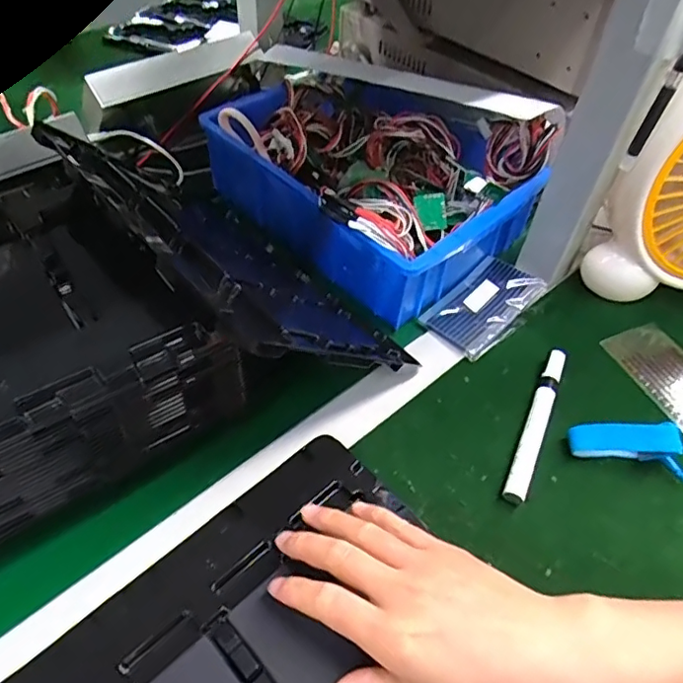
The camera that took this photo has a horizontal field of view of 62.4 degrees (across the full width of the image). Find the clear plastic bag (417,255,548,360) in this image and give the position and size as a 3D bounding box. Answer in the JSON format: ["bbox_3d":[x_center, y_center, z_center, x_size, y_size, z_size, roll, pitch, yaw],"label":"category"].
[{"bbox_3d":[0.128,-0.035,0.508,0.064,0.021,0.107,39,58,24],"label":"clear plastic bag"}]

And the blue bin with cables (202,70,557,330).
[{"bbox_3d":[0.027,-0.170,0.550,0.203,0.112,0.287,-32,60,-26],"label":"blue bin with cables"}]

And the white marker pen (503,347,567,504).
[{"bbox_3d":[0.152,0.059,0.435,0.015,0.016,0.142,23,53,14],"label":"white marker pen"}]

